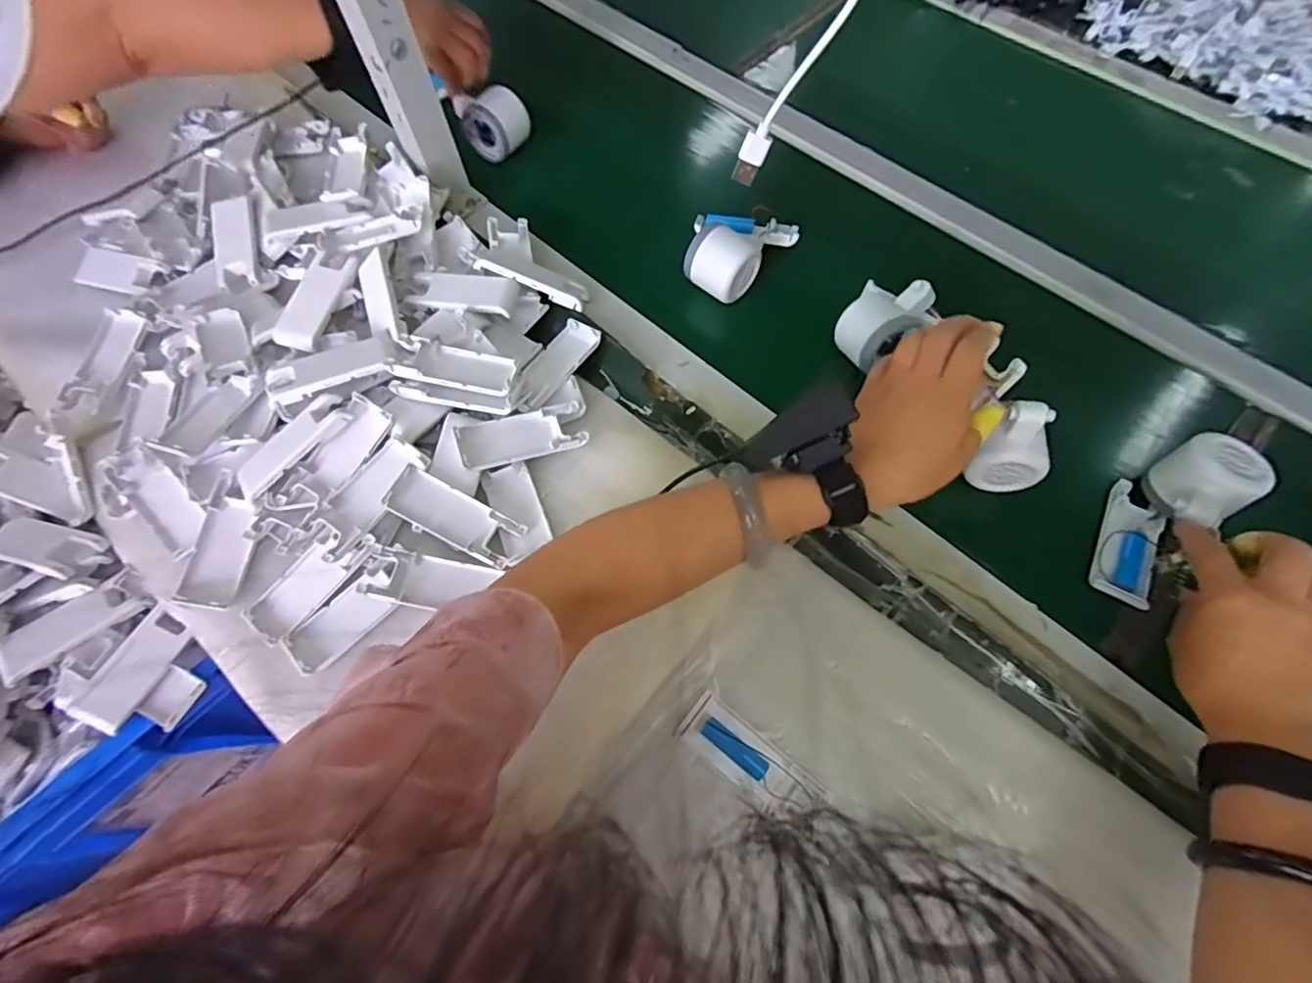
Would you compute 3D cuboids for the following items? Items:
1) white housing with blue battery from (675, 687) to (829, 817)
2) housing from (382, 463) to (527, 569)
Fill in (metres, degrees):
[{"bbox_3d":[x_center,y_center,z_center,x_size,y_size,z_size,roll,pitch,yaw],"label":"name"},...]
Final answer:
[{"bbox_3d":[0.064,0.182,0.382,0.100,0.016,0.038,35,72,16],"label":"white housing with blue battery"},{"bbox_3d":[-0.157,0.021,0.441,0.101,0.013,0.039,29,69,-5],"label":"housing"}]

